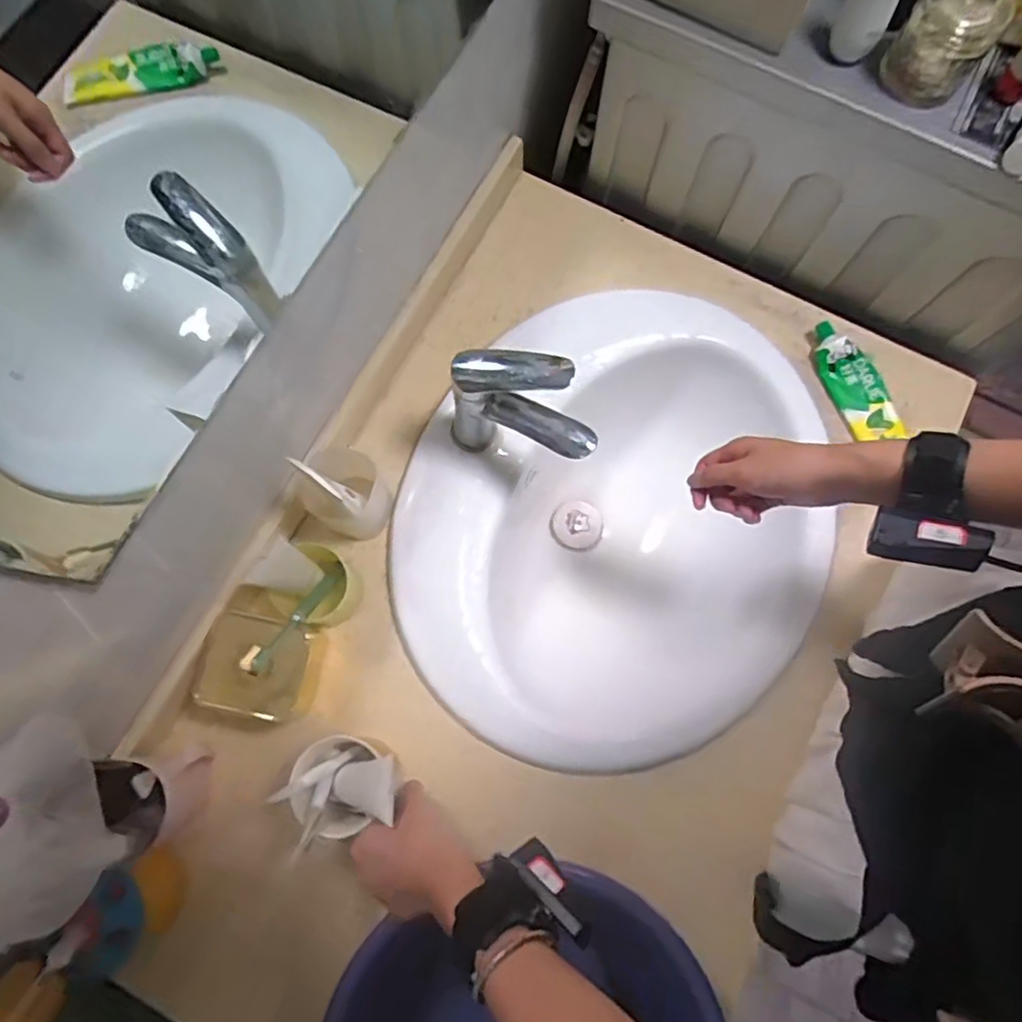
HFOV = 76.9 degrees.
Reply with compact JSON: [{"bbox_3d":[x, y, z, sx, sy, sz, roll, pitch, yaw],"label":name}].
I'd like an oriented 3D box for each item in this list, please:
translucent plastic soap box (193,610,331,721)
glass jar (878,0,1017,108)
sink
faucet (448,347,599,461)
[{"bbox_3d":[-0.245,0.151,0.635,0.091,0.072,0.087,13,77,3],"label":"translucent plastic soap box"},{"bbox_3d":[0.379,-0.413,0.563,0.071,0.071,0.072,0,76,0],"label":"glass jar"},{"bbox_3d":[0.118,0.017,0.772,0.447,0.201,0.543,23,77,5],"label":"sink"},{"bbox_3d":[0.016,-0.088,0.646,0.140,0.179,0.062,21,77,4],"label":"faucet"}]

